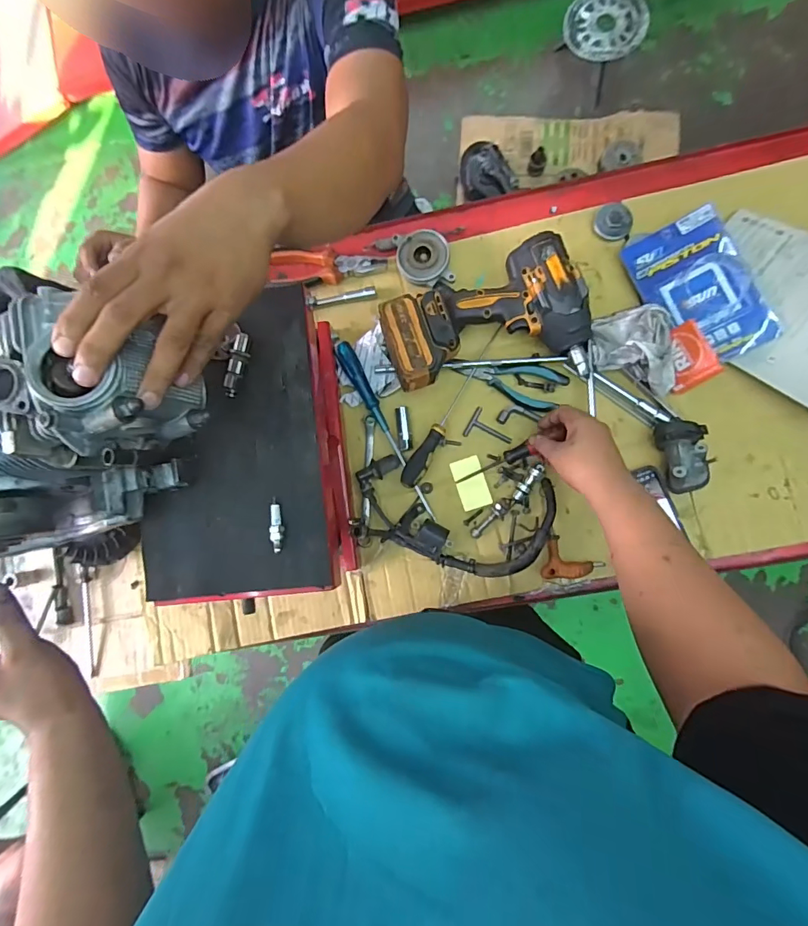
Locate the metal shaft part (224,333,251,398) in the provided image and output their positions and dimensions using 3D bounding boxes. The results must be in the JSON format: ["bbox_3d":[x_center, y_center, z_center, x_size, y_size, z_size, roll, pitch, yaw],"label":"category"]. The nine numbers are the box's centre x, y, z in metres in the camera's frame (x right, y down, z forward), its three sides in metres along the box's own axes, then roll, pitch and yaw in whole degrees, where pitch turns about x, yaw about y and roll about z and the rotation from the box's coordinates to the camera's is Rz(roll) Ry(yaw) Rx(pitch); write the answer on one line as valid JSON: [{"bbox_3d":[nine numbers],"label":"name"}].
[{"bbox_3d":[-0.191,-0.111,0.522,0.019,0.014,0.072,15,88,6],"label":"metal shaft part"}]

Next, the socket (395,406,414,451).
[{"bbox_3d":[0.000,-0.050,0.664,0.019,0.018,0.063,-7,86,5],"label":"socket"}]

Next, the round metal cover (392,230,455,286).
[{"bbox_3d":[0.029,-0.297,0.668,0.073,0.025,0.081,-11,86,5],"label":"round metal cover"}]

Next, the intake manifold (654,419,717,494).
[{"bbox_3d":[0.376,-0.011,0.611,0.059,0.040,0.098,-11,86,5],"label":"intake manifold"}]

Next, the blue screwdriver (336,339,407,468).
[{"bbox_3d":[-0.049,-0.085,0.663,0.025,0.029,0.220,-24,85,3],"label":"blue screwdriver"}]

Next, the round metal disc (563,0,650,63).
[{"bbox_3d":[0.562,-1.234,1.275,0.218,0.025,0.204,0,86,5],"label":"round metal disc"}]

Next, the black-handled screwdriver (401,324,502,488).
[{"bbox_3d":[0.073,-0.079,0.650,0.029,0.031,0.260,32,90,6],"label":"black-handled screwdriver"}]

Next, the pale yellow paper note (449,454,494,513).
[{"bbox_3d":[0.097,0.029,0.662,0.042,0.008,0.074,-20,76,11],"label":"pale yellow paper note"}]

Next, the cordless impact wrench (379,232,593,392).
[{"bbox_3d":[0.113,-0.187,0.619,0.264,0.095,0.171,-18,85,4],"label":"cordless impact wrench"}]

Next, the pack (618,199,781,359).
[{"bbox_3d":[0.406,-0.239,0.623,0.124,0.034,0.207,-30,82,21],"label":"pack"}]

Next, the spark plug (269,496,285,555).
[{"bbox_3d":[-0.142,0.070,0.510,0.013,0.012,0.061,-7,86,5],"label":"spark plug"}]

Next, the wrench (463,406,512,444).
[{"bbox_3d":[0.124,-0.046,0.659,0.065,0.006,0.046,30,90,6],"label":"wrench"}]

